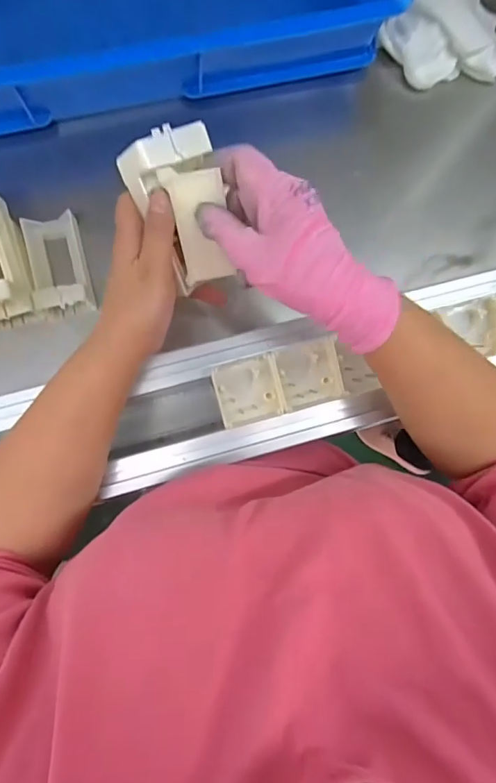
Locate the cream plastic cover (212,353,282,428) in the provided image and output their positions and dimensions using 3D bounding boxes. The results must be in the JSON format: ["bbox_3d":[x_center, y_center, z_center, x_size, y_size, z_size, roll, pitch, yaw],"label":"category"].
[{"bbox_3d":[-0.001,0.000,0.395,0.048,0.021,0.051,-14,89,-7],"label":"cream plastic cover"}]

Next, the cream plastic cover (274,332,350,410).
[{"bbox_3d":[0.051,-0.015,0.397,0.053,0.011,0.052,-15,89,-7],"label":"cream plastic cover"}]

